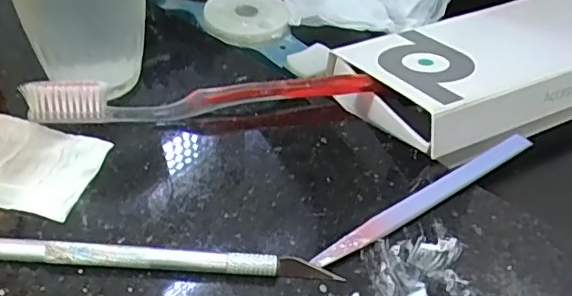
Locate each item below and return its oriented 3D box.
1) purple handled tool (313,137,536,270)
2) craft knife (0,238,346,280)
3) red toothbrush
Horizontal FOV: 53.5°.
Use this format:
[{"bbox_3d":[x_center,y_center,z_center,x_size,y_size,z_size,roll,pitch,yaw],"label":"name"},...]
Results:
[{"bbox_3d":[0.067,0.022,0.255,0.134,0.004,0.009,-25,51,-28],"label":"purple handled tool"},{"bbox_3d":[-0.050,0.043,0.219,0.136,0.008,0.008,3,43,-2],"label":"craft knife"},{"bbox_3d":[-0.038,-0.026,0.281,0.168,0.024,0.010,-6,45,-12],"label":"red toothbrush"}]

